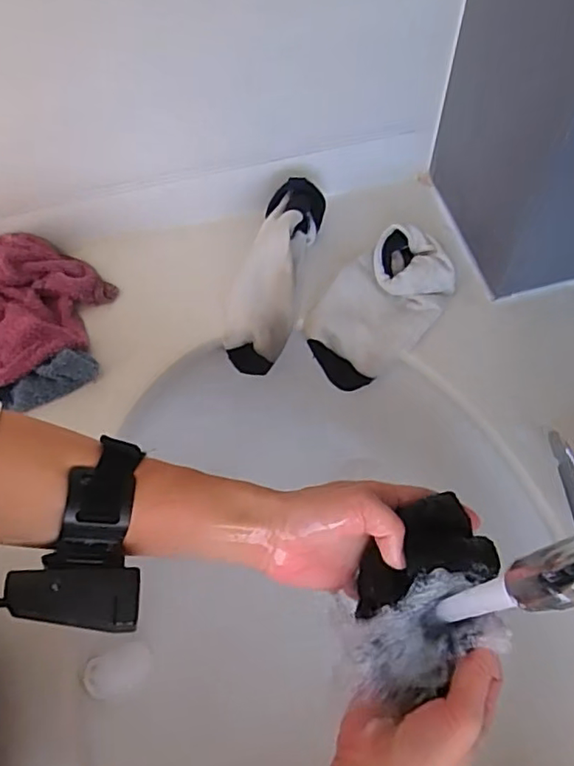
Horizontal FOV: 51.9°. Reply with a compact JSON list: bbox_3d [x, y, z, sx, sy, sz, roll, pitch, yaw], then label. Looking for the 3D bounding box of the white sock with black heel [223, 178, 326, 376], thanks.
[{"bbox_3d":[-0.011,-0.099,0.537,0.057,0.056,0.178,17,86,12],"label":"white sock with black heel"}]

